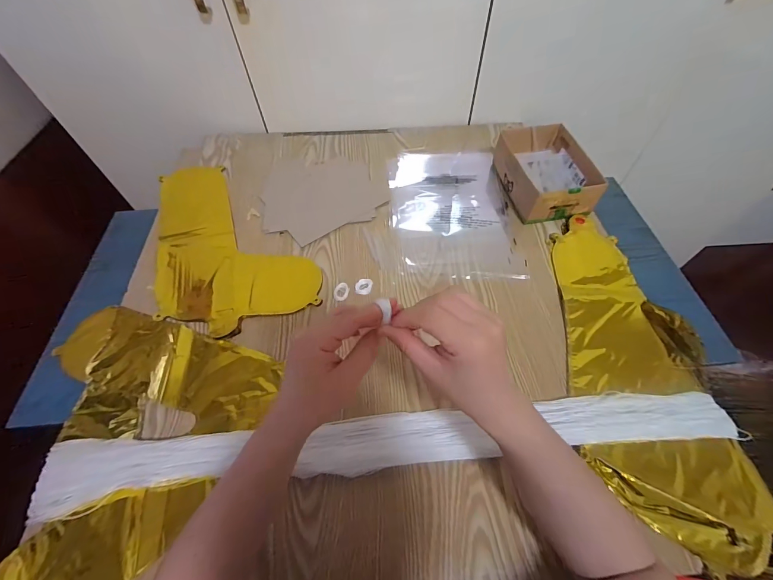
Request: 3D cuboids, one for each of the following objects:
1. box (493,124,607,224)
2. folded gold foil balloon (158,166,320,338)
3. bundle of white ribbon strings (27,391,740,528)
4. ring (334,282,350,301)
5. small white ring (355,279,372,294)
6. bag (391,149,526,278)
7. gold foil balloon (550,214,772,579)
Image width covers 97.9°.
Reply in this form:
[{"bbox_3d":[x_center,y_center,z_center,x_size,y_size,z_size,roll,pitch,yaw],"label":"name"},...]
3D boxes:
[{"bbox_3d":[0.286,-0.212,0.612,0.134,0.068,0.185,-10,58,-6],"label":"box"},{"bbox_3d":[-0.274,-0.100,0.582,0.229,0.013,0.388,-20,59,-12],"label":"folded gold foil balloon"},{"bbox_3d":[0.010,0.179,0.393,0.787,0.018,0.060,-5,57,-2],"label":"bundle of white ribbon strings"},{"bbox_3d":[-0.069,0.001,0.518,0.021,0.009,0.035,9,58,6],"label":"ring"},{"bbox_3d":[-0.035,-0.005,0.523,0.027,0.008,0.025,0,57,0],"label":"small white ring"},{"bbox_3d":[0.116,-0.151,0.613,0.208,0.007,0.305,-2,57,0],"label":"bag"},{"bbox_3d":[0.337,0.081,0.452,0.187,0.014,0.445,3,57,3],"label":"gold foil balloon"}]

